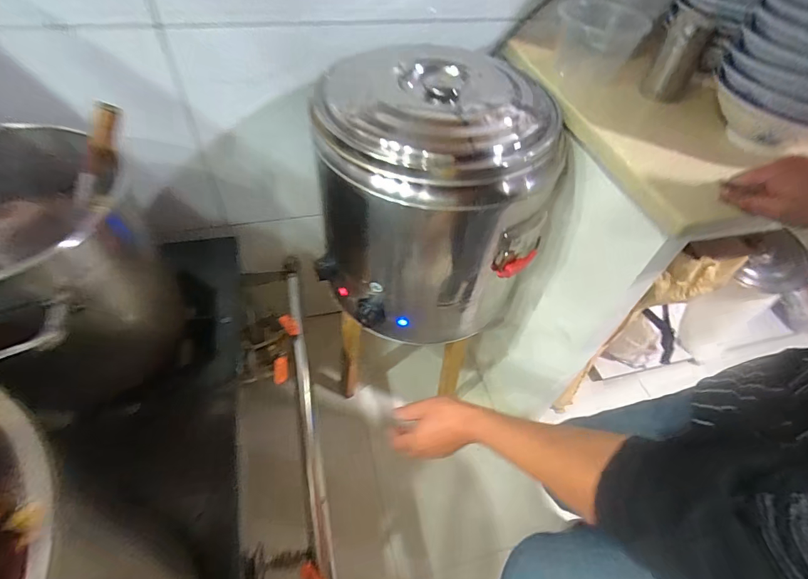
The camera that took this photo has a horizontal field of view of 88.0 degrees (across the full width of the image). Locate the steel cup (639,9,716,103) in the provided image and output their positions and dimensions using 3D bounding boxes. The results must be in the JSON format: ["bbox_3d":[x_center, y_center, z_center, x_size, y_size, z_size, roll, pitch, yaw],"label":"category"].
[{"bbox_3d":[0.424,-0.353,0.647,0.065,0.108,0.055,32,55,20],"label":"steel cup"}]

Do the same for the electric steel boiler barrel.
[{"bbox_3d":[0.028,-0.175,0.712,0.327,0.348,0.351,-3,51,-8],"label":"electric steel boiler barrel"}]

